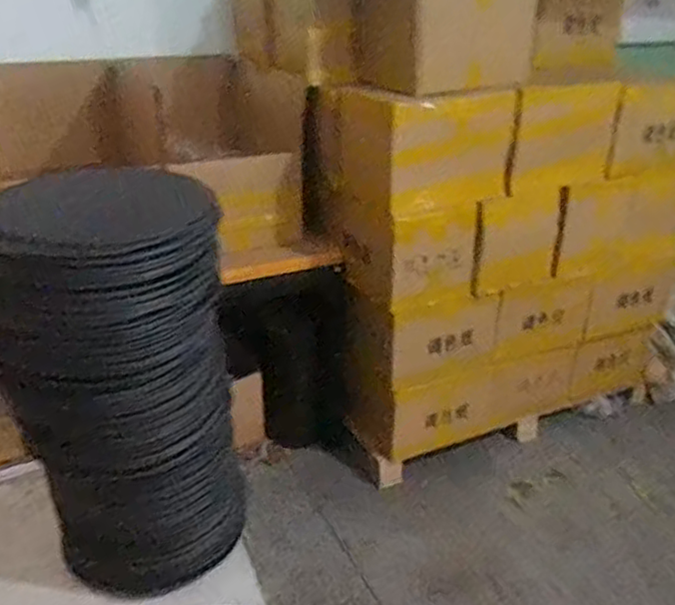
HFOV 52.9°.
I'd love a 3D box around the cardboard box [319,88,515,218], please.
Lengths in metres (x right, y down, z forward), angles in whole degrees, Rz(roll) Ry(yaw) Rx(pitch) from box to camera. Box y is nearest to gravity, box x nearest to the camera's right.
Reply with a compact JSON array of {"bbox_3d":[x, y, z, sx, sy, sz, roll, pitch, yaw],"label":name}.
[{"bbox_3d":[0.203,-0.440,1.848,0.370,0.267,0.394,-14,30,-28],"label":"cardboard box"}]

